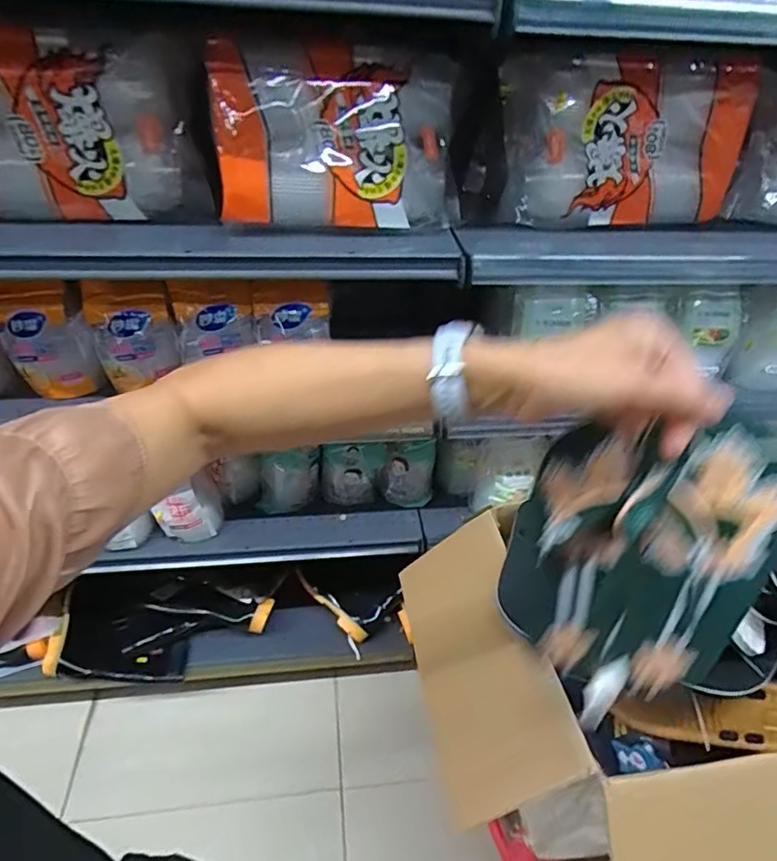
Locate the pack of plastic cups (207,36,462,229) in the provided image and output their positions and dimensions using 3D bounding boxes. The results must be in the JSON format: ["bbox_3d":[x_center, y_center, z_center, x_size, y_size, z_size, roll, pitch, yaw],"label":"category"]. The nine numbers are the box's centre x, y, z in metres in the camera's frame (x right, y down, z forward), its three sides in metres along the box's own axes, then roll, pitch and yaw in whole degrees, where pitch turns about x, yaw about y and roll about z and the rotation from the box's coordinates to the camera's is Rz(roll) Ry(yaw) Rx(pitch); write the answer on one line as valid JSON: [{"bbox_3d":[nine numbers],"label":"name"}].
[{"bbox_3d":[-0.060,-0.378,0.709,0.315,0.206,0.070,-4,41,-9],"label":"pack of plastic cups"}]

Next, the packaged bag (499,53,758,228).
[{"bbox_3d":[0.333,-0.412,0.774,0.336,0.202,0.095,-7,42,-12],"label":"packaged bag"}]

